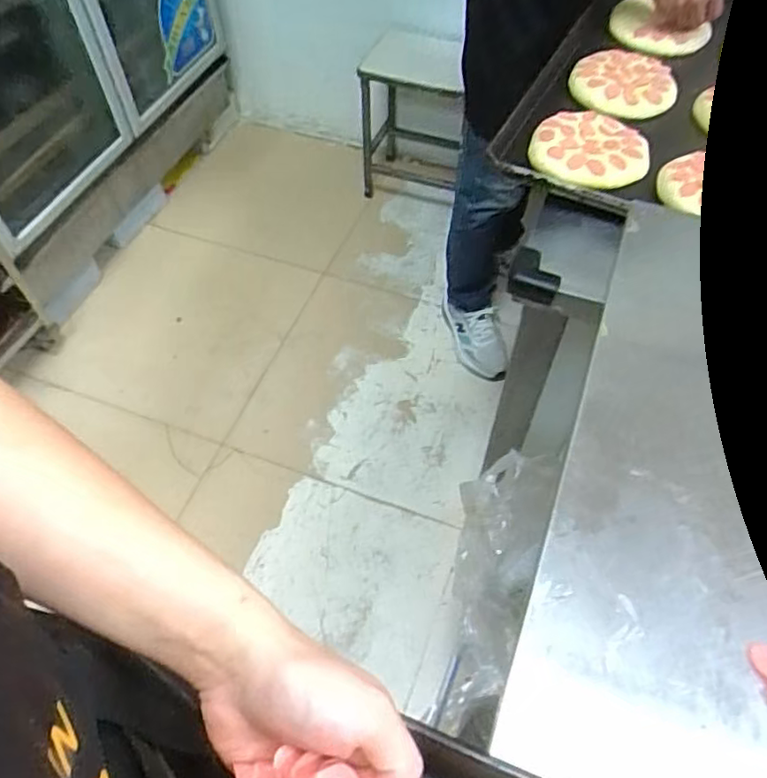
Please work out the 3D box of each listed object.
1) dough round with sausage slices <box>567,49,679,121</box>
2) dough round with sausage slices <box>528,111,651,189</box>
[{"bbox_3d":[0.359,-0.457,0.943,0.149,0.030,0.146,0,56,0],"label":"dough round with sausage slices"},{"bbox_3d":[0.273,-0.321,0.838,0.149,0.016,0.142,0,56,0],"label":"dough round with sausage slices"}]

